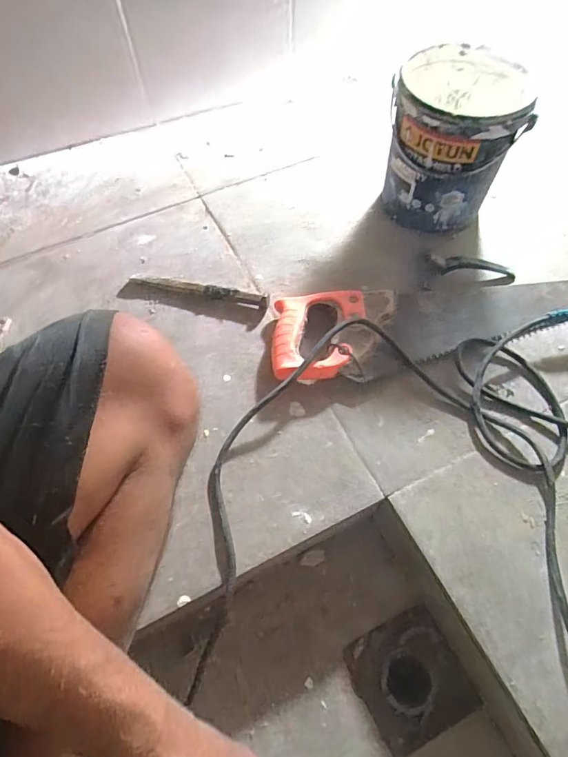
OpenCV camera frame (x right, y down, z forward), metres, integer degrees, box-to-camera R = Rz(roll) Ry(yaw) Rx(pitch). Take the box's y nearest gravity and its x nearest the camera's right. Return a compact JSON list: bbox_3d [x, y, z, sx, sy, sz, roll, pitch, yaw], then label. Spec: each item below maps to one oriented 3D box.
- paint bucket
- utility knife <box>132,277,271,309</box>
[{"bbox_3d":[0.213,-0.303,0.616,0.148,0.168,0.162,13,61,7],"label":"paint bucket"},{"bbox_3d":[-0.106,-0.110,0.593,0.175,0.019,0.016,11,61,7],"label":"utility knife"}]

